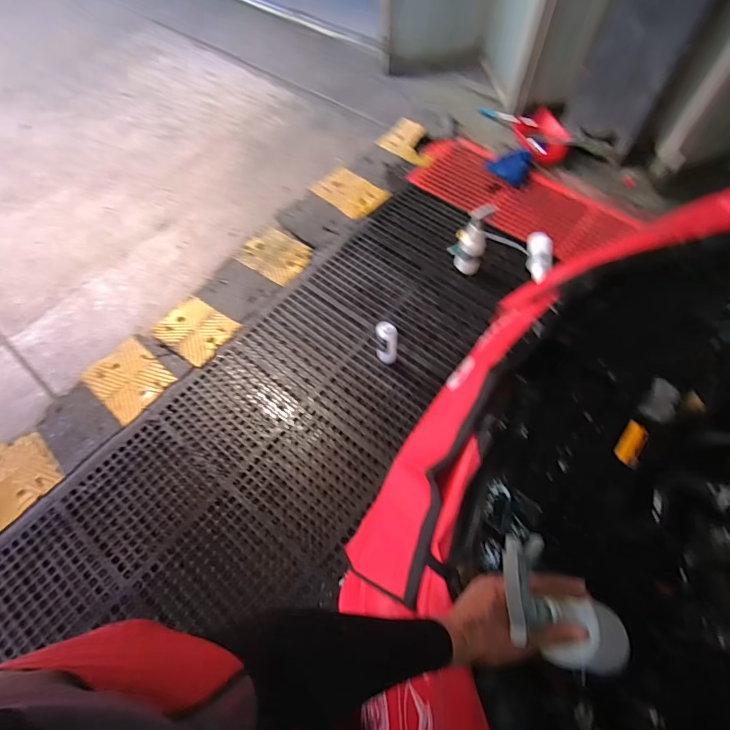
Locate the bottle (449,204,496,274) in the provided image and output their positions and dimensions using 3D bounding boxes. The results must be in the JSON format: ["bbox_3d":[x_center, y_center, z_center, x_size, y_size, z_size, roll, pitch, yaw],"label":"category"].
[{"bbox_3d":[0.442,-0.524,1.766,0.141,0.284,0.136,16,64,9],"label":"bottle"}]

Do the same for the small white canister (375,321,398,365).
[{"bbox_3d":[0.079,-0.074,1.572,0.081,0.213,0.081,6,61,5],"label":"small white canister"}]

